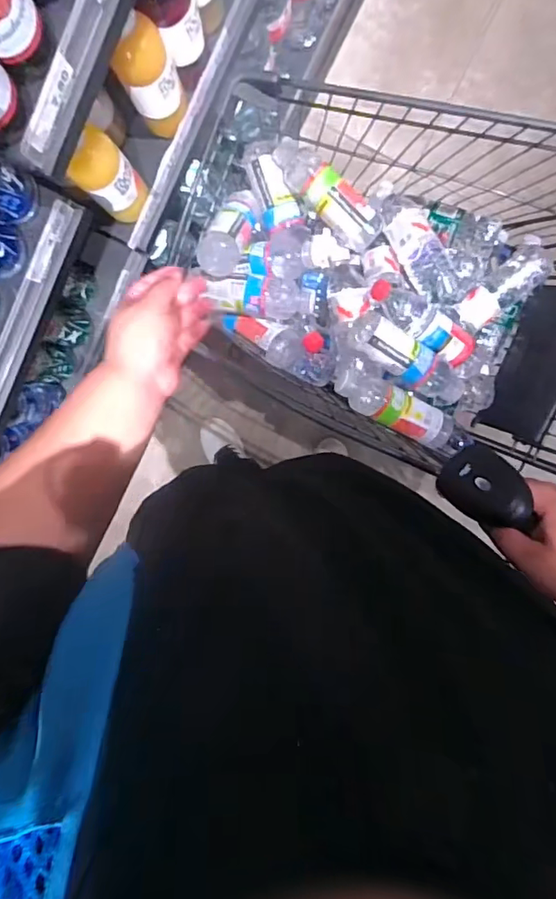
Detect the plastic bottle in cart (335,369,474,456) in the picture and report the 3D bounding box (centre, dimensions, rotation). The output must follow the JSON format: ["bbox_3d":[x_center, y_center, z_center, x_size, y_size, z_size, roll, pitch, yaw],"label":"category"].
[{"bbox_3d":[0.215,-0.058,0.856,0.250,0.072,0.062,26,99,0],"label":"plastic bottle in cart"}]

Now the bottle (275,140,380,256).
[{"bbox_3d":[0.079,-0.416,0.853,0.202,0.086,0.073,37,99,-2],"label":"bottle"}]

